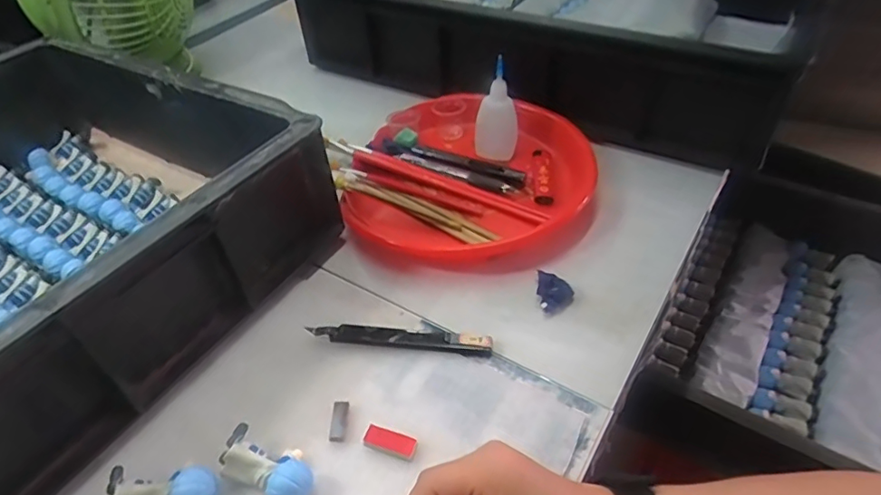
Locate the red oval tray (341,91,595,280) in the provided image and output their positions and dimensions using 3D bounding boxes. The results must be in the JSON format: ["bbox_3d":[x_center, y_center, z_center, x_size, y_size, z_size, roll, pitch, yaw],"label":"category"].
[{"bbox_3d":[0.032,-0.072,0.543,0.242,0.035,0.233,11,46,13],"label":"red oval tray"}]

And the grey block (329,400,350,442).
[{"bbox_3d":[-0.068,0.117,0.368,0.010,0.004,0.029,-1,45,1],"label":"grey block"}]

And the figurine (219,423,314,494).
[{"bbox_3d":[-0.106,0.135,0.337,0.063,0.027,0.035,21,50,21],"label":"figurine"}]

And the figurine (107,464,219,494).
[{"bbox_3d":[-0.168,0.150,0.330,0.064,0.021,0.027,-1,45,1],"label":"figurine"}]

